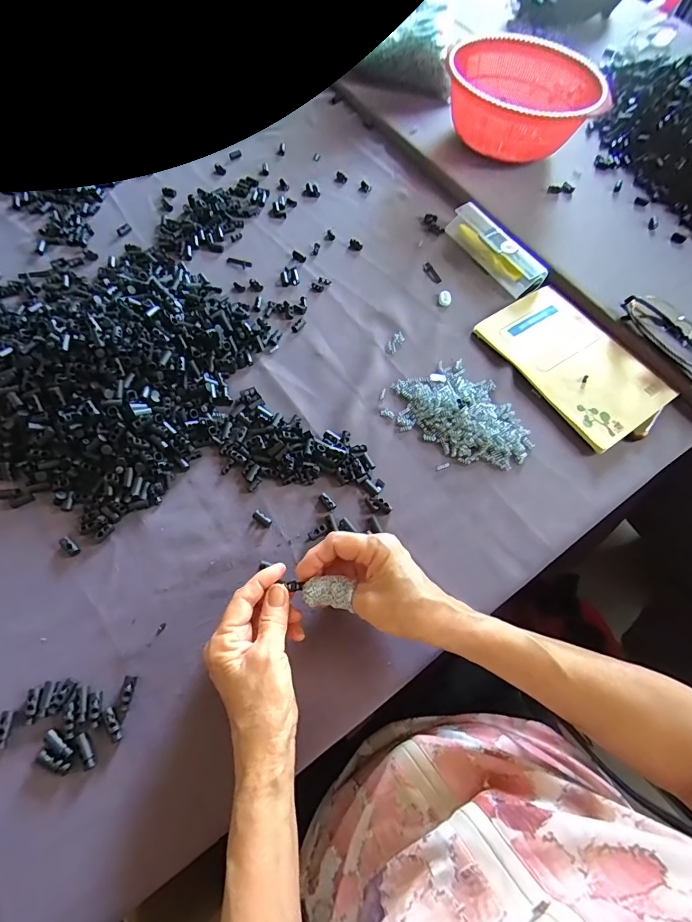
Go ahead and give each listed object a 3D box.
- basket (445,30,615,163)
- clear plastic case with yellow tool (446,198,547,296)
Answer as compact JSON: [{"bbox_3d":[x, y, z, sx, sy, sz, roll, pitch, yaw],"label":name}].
[{"bbox_3d":[0.258,-0.557,0.630,0.229,0.095,0.200,-30,69,-16],"label":"basket"},{"bbox_3d":[0.202,-0.290,0.544,0.042,0.032,0.154,-27,69,-15],"label":"clear plastic case with yellow tool"}]

